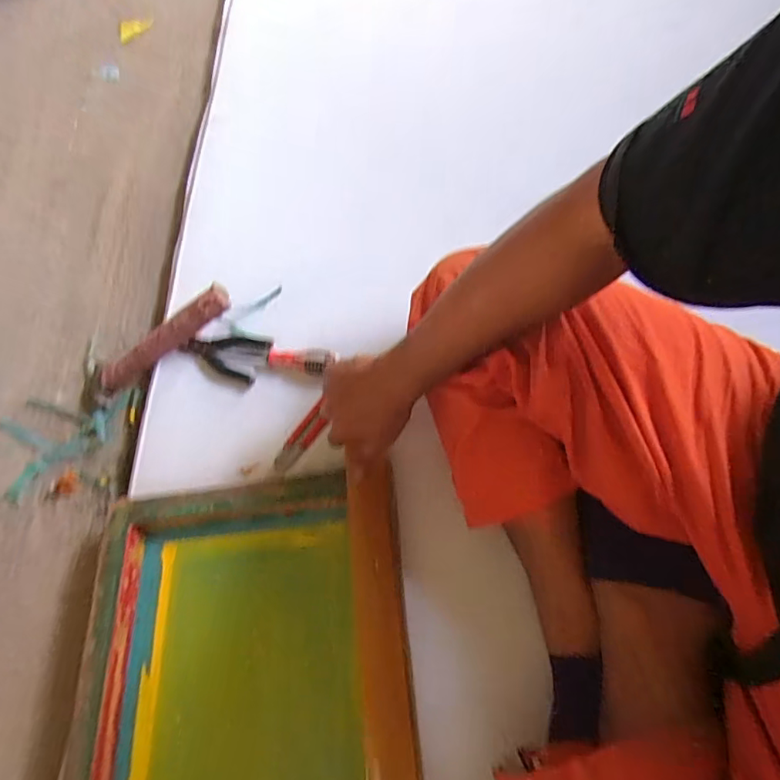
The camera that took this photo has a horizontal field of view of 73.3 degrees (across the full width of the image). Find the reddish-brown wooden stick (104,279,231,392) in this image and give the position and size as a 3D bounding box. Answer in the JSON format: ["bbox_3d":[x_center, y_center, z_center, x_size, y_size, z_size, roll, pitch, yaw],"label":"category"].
[{"bbox_3d":[-0.334,-0.073,0.768,0.244,0.042,0.038,-32,65,15],"label":"reddish-brown wooden stick"}]

